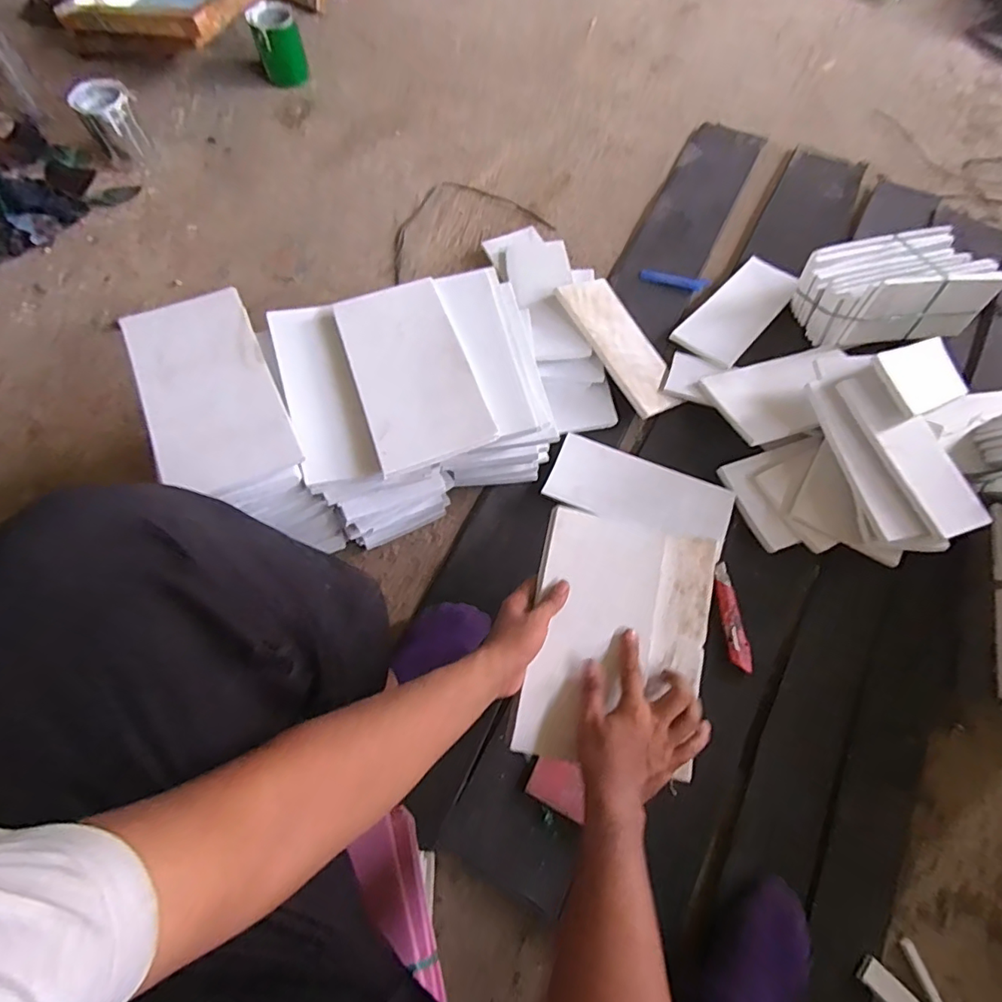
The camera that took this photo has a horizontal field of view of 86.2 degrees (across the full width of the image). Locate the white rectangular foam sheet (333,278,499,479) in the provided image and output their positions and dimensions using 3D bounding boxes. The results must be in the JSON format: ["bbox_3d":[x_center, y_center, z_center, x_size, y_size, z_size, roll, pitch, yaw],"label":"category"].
[{"bbox_3d":[-0.111,-0.165,0.664,0.141,0.015,0.259,-19,70,-8],"label":"white rectangular foam sheet"}]

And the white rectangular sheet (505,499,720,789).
[{"bbox_3d":[0.133,0.155,0.602,0.196,0.024,0.263,14,76,-4],"label":"white rectangular sheet"}]

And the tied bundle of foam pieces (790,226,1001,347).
[{"bbox_3d":[0.722,-0.394,0.992,0.305,0.133,0.157,-12,53,-5],"label":"tied bundle of foam pieces"}]

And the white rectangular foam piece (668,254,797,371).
[{"bbox_3d":[0.448,-0.359,1.009,0.120,0.018,0.250,40,80,16],"label":"white rectangular foam piece"}]

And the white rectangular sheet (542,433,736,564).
[{"bbox_3d":[0.222,-0.014,0.860,0.284,0.009,0.125,21,64,14],"label":"white rectangular sheet"}]

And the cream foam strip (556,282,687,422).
[{"bbox_3d":[0.219,-0.277,0.946,0.126,0.018,0.278,-27,78,-28],"label":"cream foam strip"}]

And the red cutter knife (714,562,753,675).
[{"bbox_3d":[0.344,0.171,0.796,0.031,0.011,0.158,-5,69,-2],"label":"red cutter knife"}]

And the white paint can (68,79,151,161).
[{"bbox_3d":[-0.811,-0.799,1.127,0.108,0.121,0.113,1,66,-2],"label":"white paint can"}]

